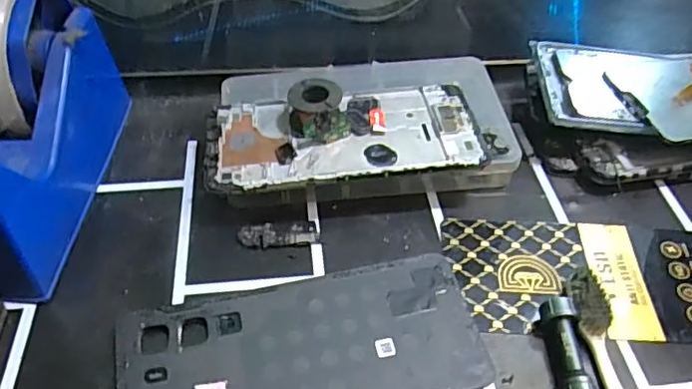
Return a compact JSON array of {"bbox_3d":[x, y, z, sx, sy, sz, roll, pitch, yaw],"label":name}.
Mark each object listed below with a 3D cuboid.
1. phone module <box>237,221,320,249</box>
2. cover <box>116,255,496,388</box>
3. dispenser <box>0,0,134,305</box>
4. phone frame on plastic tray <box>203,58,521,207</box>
[{"bbox_3d":[-0.036,0.021,0.318,0.042,0.004,0.017,-5,48,-8],"label":"phone module"},{"bbox_3d":[-0.018,0.072,0.270,0.164,0.005,0.075,-9,48,-11],"label":"cover"},{"bbox_3d":[-0.170,-0.036,0.301,0.060,0.097,0.156,4,47,1],"label":"dispenser"},{"bbox_3d":[0.007,-0.044,0.353,0.178,0.044,0.107,-5,48,-7],"label":"phone frame on plastic tray"}]

